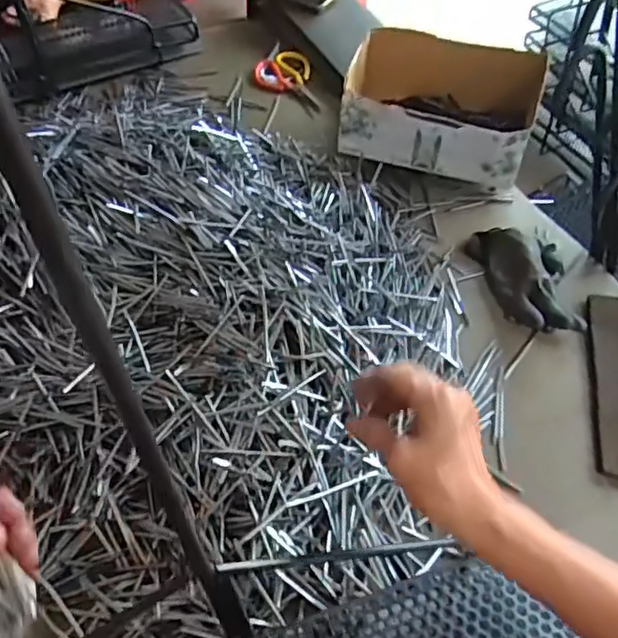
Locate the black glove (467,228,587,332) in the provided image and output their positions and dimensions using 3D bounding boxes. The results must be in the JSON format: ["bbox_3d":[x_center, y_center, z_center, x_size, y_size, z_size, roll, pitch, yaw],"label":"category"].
[{"bbox_3d":[0.294,-0.058,0.817,0.103,0.045,0.211,-12,51,-8],"label":"black glove"}]

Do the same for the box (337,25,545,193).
[{"bbox_3d":[0.196,-0.317,0.939,0.272,0.163,0.172,14,52,13],"label":"box"}]

